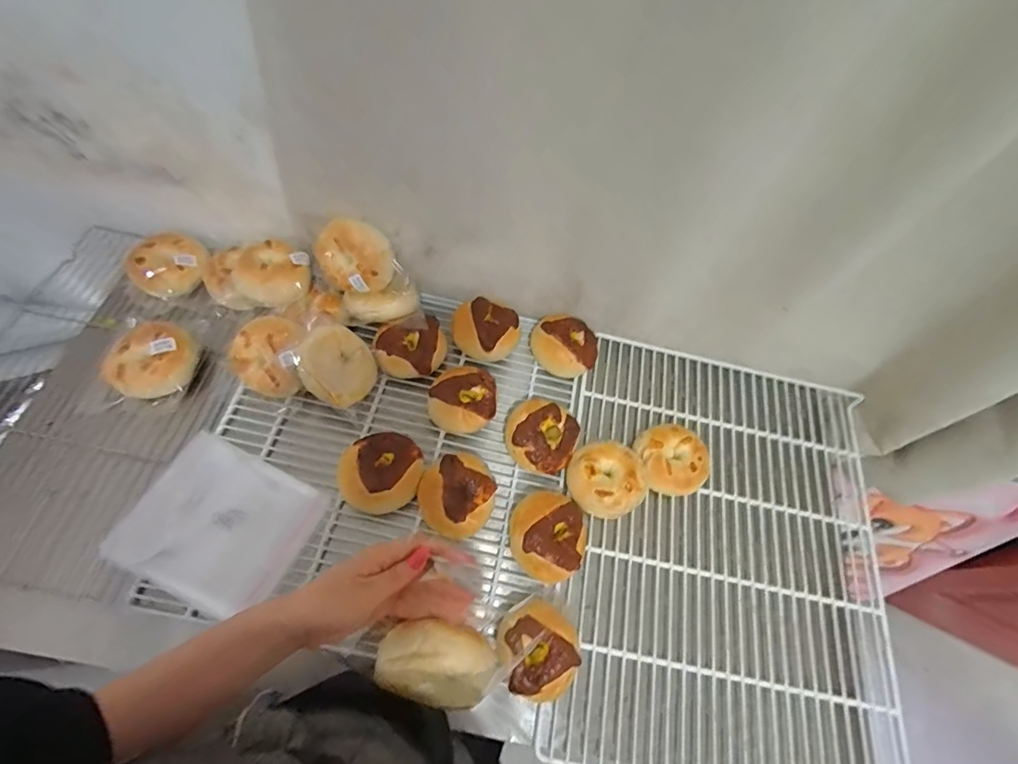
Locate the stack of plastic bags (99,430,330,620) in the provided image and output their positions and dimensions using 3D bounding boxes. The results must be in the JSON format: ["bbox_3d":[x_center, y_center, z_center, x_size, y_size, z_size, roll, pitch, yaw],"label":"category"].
[{"bbox_3d":[-0.370,0.186,0.608,0.196,0.013,0.178,32,67,-4],"label":"stack of plastic bags"}]

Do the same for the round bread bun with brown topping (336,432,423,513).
[{"bbox_3d":[-0.176,0.123,0.647,0.115,0.043,0.105,3,63,-7],"label":"round bread bun with brown topping"}]

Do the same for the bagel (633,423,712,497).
[{"bbox_3d":[0.246,0.121,0.726,0.097,0.067,0.106,3,63,-7],"label":"bagel"}]

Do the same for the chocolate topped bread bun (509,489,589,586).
[{"bbox_3d":[0.055,0.212,0.642,0.107,0.054,0.109,3,63,-7],"label":"chocolate topped bread bun"}]

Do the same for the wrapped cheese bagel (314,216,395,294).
[{"bbox_3d":[-0.233,-0.191,0.696,0.118,0.108,0.048,18,31,3],"label":"wrapped cheese bagel"}]

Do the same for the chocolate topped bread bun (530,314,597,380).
[{"bbox_3d":[0.091,-0.061,0.784,0.105,0.060,0.101,0,64,-7],"label":"chocolate topped bread bun"}]

